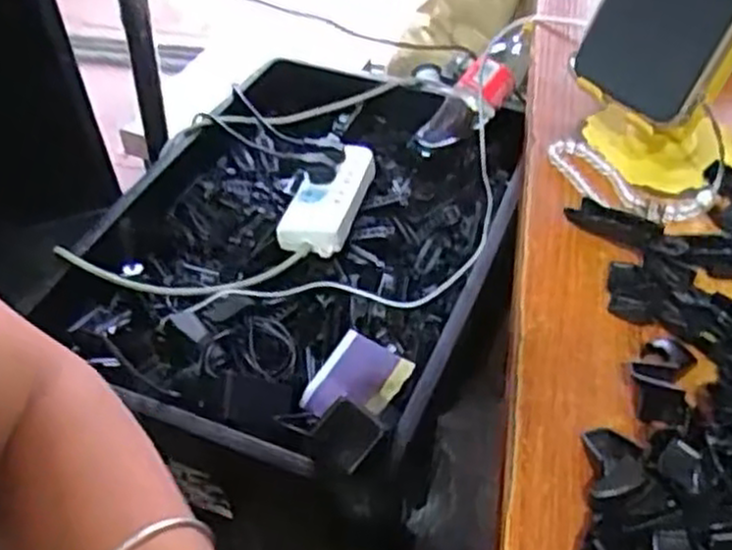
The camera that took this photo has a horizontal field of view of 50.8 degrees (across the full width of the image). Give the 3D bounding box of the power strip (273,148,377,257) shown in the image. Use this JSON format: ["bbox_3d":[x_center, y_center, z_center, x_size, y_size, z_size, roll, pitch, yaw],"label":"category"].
[{"bbox_3d":[-0.045,-0.096,0.921,0.083,0.029,0.190,9,46,9],"label":"power strip"}]

